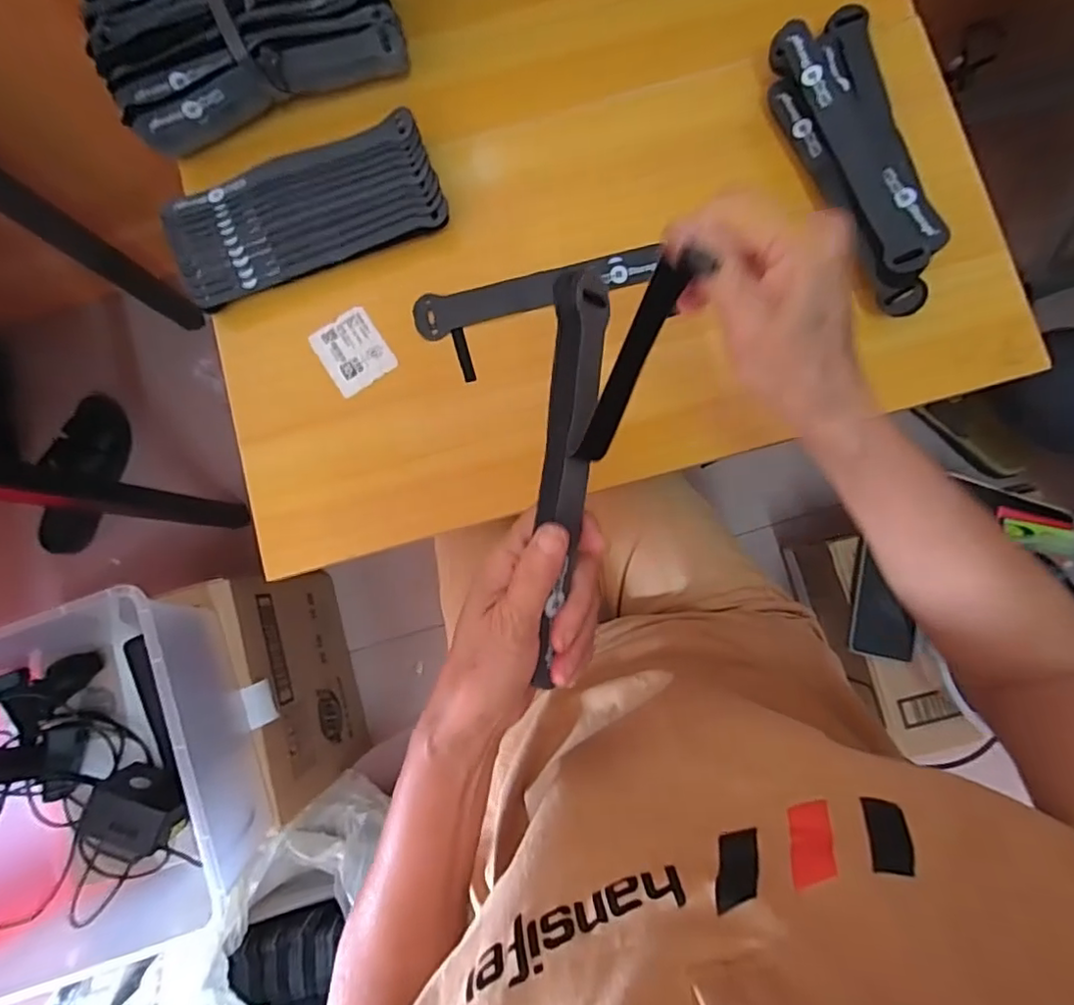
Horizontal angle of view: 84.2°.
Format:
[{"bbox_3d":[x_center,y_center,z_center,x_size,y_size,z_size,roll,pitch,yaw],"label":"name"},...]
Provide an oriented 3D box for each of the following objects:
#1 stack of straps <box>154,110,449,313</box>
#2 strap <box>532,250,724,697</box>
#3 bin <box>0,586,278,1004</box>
[{"bbox_3d":[-0.173,-0.218,0.451,0.198,0.034,0.084,-19,84,1],"label":"stack of straps"},{"bbox_3d":[0.020,-0.015,0.281,0.056,0.026,0.201,15,99,4],"label":"strap"},{"bbox_3d":[-0.451,0.275,0.590,0.318,0.146,0.318,-15,84,2],"label":"bin"}]

